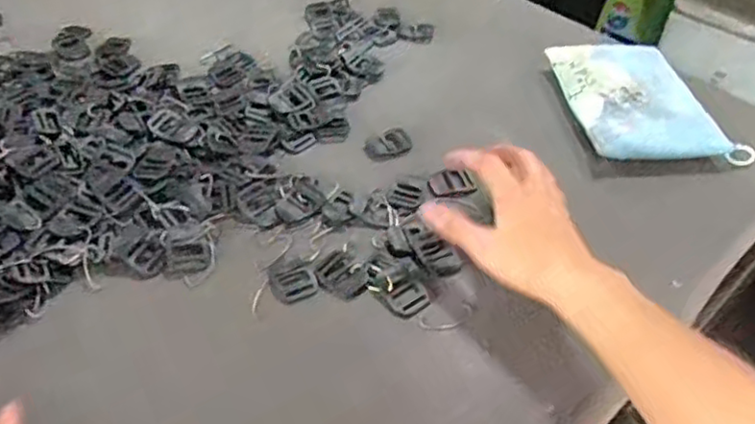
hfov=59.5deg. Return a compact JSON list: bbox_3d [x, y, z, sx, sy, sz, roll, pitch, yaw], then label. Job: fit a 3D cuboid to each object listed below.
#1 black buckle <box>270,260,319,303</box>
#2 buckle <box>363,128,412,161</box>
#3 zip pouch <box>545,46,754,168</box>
[{"bbox_3d":[-0.059,0.047,0.463,0.030,0.004,0.034,-18,48,-19],"label":"black buckle"},{"bbox_3d":[0.009,-0.058,0.579,0.039,0.010,0.031,-15,47,-16],"label":"buckle"},{"bbox_3d":[0.247,-0.108,0.621,0.129,0.027,0.159,-3,45,-5],"label":"zip pouch"}]

